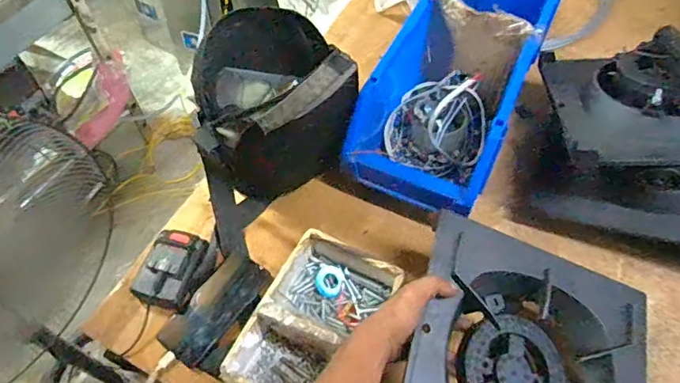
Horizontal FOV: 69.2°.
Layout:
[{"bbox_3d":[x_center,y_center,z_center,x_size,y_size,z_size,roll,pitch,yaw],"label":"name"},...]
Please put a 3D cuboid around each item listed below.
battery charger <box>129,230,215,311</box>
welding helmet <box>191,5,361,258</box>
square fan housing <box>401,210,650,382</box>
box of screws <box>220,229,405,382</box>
[{"bbox_3d":[-0.237,0.115,0.715,0.084,0.061,0.110,19,60,13],"label":"battery charger"},{"bbox_3d":[-0.105,-0.091,0.715,0.256,0.247,0.180,-26,60,-15],"label":"welding helmet"},{"bbox_3d":[0.210,0.205,0.562,0.282,0.054,0.289,21,62,-8],"label":"square fan housing"},{"bbox_3d":[-0.044,0.170,0.641,0.137,0.093,0.236,32,63,20],"label":"box of screws"}]

